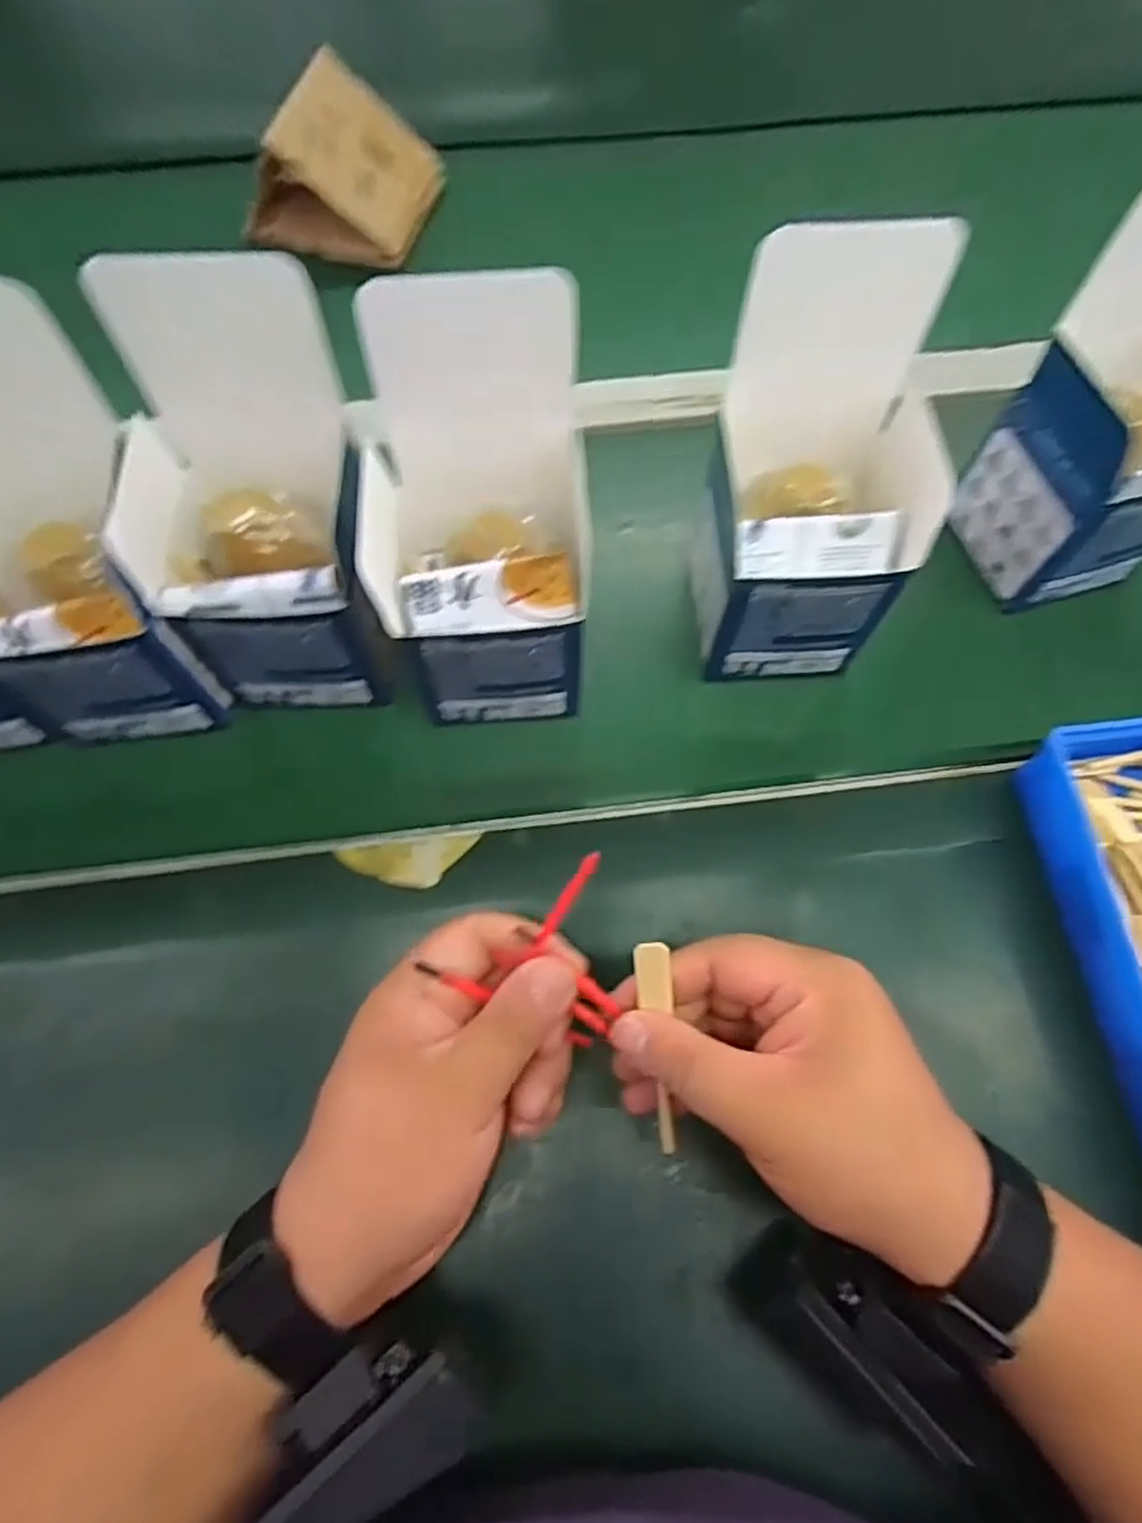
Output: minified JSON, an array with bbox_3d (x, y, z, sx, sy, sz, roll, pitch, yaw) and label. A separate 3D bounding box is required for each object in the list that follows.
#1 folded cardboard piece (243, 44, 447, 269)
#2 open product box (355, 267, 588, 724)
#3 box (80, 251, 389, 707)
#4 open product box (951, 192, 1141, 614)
[{"bbox_3d":[-0.158,-0.413,0.513,0.108,0.075,0.102,10,69,5],"label":"folded cardboard piece"},{"bbox_3d":[-0.040,-0.099,0.331,0.092,0.167,0.100,-2,68,0],"label":"open product box"},{"bbox_3d":[-0.135,-0.116,0.340,0.097,0.162,0.119,-4,68,-1],"label":"box"},{"bbox_3d":[0.270,-0.175,0.368,0.091,0.159,0.114,-17,69,-6],"label":"open product box"}]

